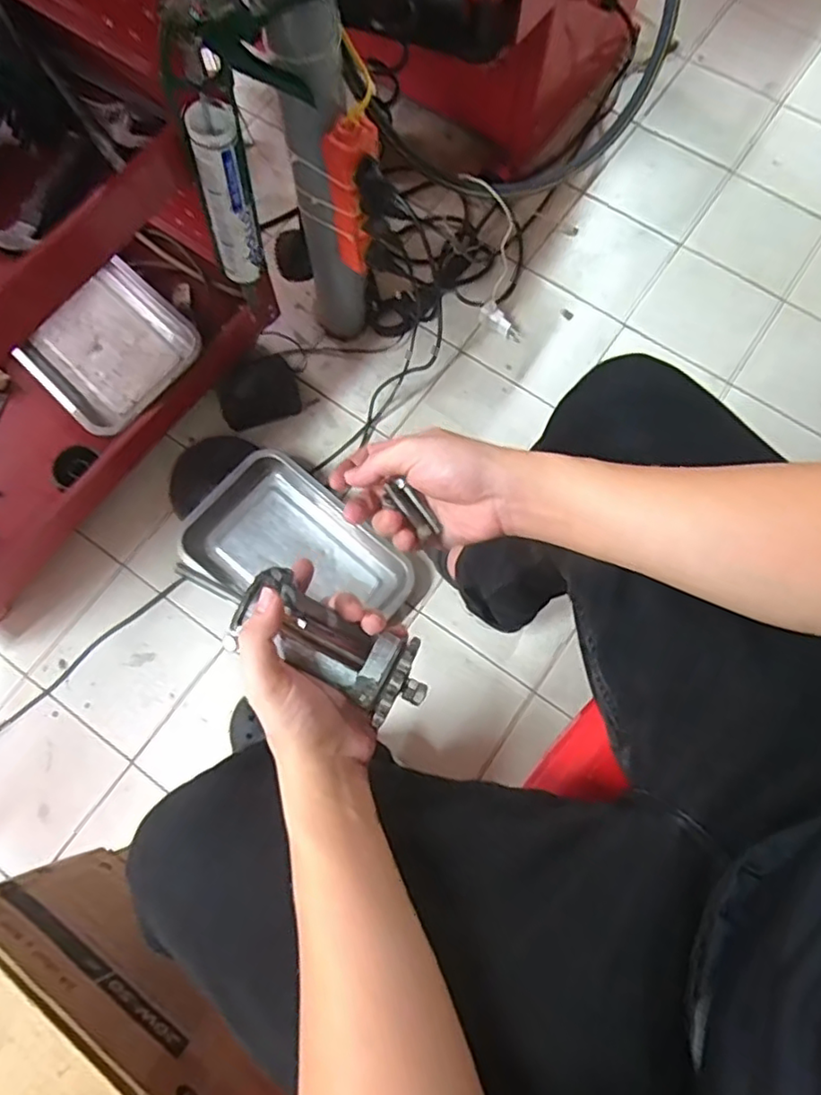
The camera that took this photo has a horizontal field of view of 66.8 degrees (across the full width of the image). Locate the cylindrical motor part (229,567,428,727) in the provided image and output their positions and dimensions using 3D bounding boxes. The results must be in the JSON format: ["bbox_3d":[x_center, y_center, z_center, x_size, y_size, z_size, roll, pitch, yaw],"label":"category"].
[{"bbox_3d":[-0.046,0.061,0.381,0.116,0.048,0.052,32,76,8],"label":"cylindrical motor part"}]

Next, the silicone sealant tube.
[{"bbox_3d":[-0.209,-0.400,0.722,0.056,0.206,0.053,3,74,1],"label":"silicone sealant tube"}]

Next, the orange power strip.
[{"bbox_3d":[-0.066,-0.432,0.767,0.047,0.188,0.053,24,75,6],"label":"orange power strip"}]

